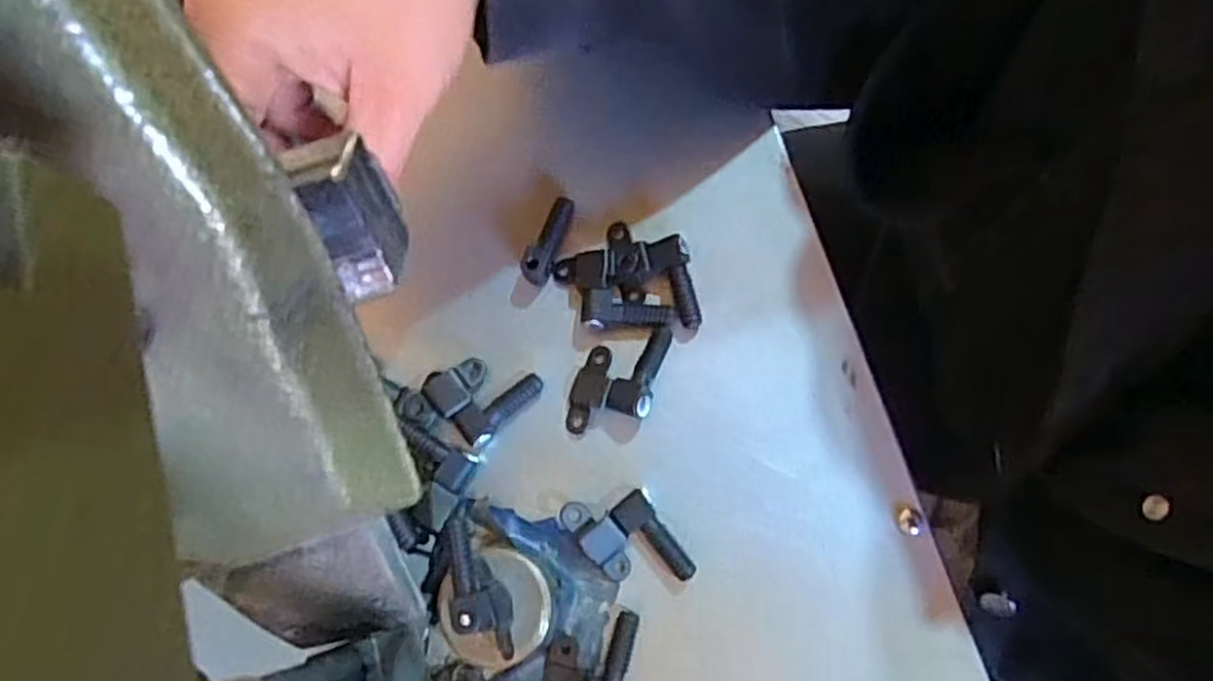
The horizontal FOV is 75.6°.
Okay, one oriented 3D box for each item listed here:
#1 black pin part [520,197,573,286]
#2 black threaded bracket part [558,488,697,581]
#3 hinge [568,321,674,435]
[{"bbox_3d":[-0.023,-0.040,0.307,0.010,0.010,0.036,21,81,12],"label":"black pin part"},{"bbox_3d":[0.007,0.073,0.283,0.029,0.011,0.044,-36,75,-2],"label":"black threaded bracket part"},{"bbox_3d":[0.004,0.014,0.294,0.031,0.011,0.046,15,80,11],"label":"hinge"}]

